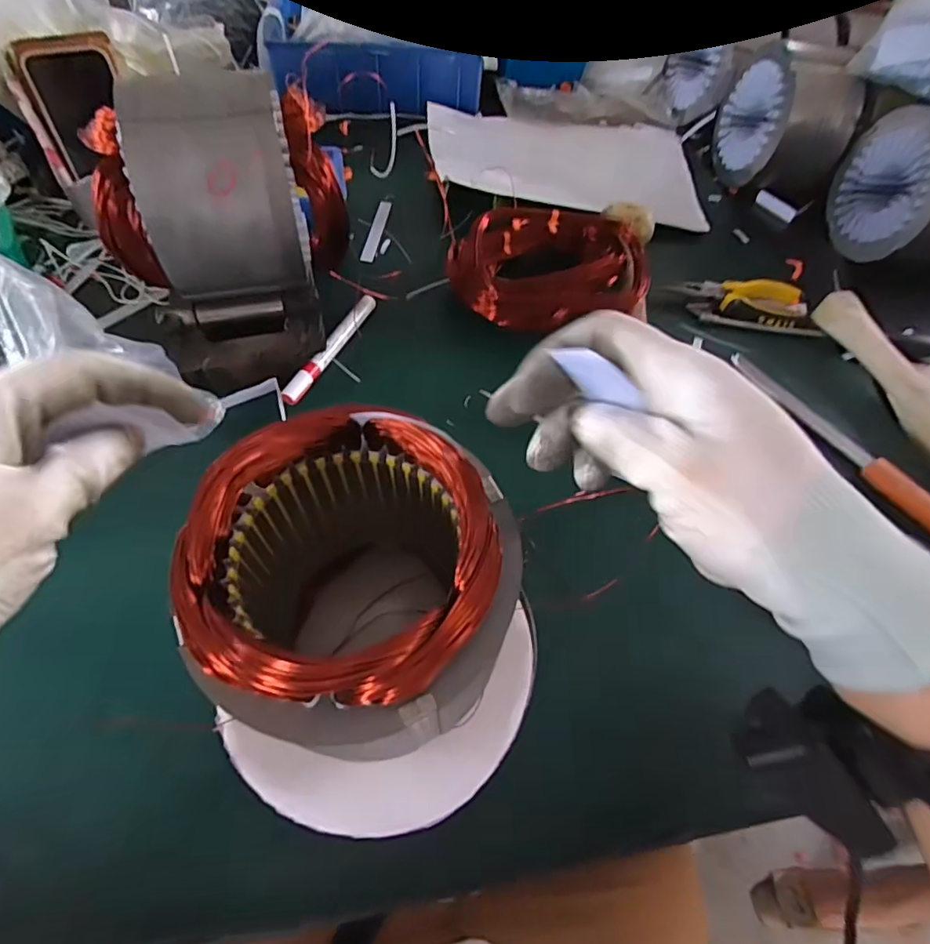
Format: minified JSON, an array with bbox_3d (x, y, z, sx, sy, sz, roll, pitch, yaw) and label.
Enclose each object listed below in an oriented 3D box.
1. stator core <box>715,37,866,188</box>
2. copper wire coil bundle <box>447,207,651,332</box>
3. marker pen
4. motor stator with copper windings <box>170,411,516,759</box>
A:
[{"bbox_3d":[0.409,-0.449,0.696,0.102,0.131,0.141,-6,58,-7],"label":"stator core"},{"bbox_3d":[0.083,-0.213,0.559,0.188,0.057,0.137,-11,59,-11],"label":"copper wire coil bundle"},{"bbox_3d":[-0.125,-0.120,0.513,0.016,0.016,0.145,24,59,11],"label":"marker pen"},{"bbox_3d":[-0.046,0.067,0.292,0.135,0.173,0.133,16,58,6],"label":"motor stator with copper windings"}]

